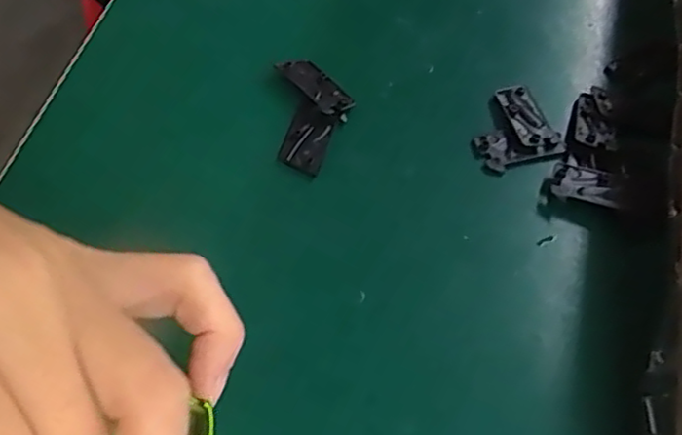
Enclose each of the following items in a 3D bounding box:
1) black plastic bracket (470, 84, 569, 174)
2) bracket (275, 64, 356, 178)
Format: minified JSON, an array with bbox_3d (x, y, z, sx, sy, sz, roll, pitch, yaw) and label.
[{"bbox_3d":[0.067,-0.037,0.264,0.032,0.005,0.034,-16,63,-13],"label":"black plastic bracket"},{"bbox_3d":[-0.010,-0.040,0.262,0.028,0.006,0.053,-1,60,-5],"label":"bracket"}]

